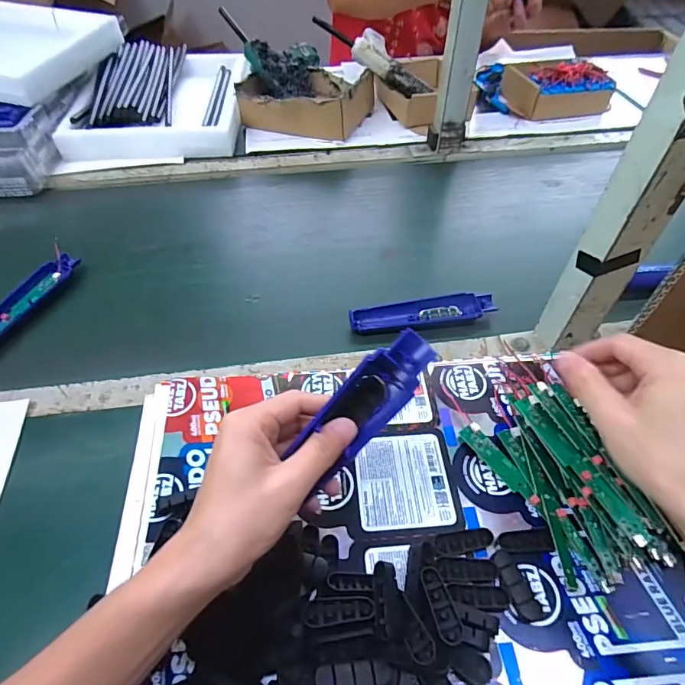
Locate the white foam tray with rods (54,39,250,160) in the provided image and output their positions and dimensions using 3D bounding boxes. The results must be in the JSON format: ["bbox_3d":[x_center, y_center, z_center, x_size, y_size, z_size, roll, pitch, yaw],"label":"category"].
[{"bbox_3d":[-0.335,-0.470,0.850,0.290,0.053,0.388,1,50,-3],"label":"white foam tray with rods"}]

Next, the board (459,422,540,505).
[{"bbox_3d":[0.139,0.106,0.396,0.020,0.007,0.082,-38,60,-11],"label":"board"}]

